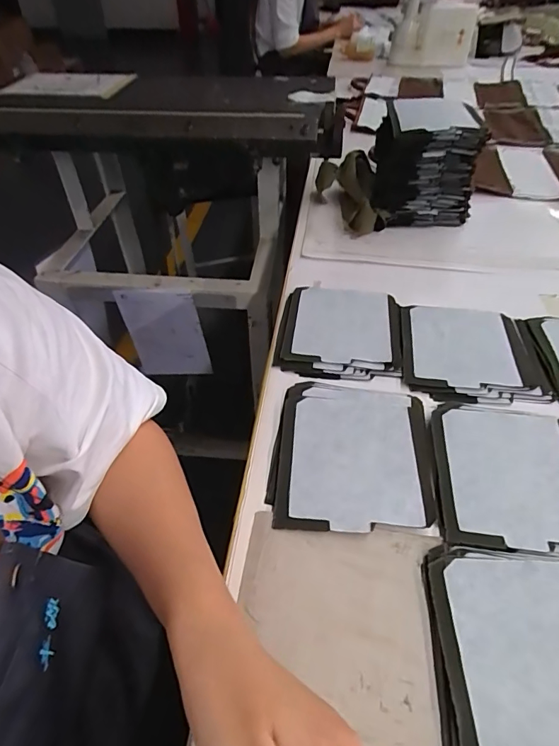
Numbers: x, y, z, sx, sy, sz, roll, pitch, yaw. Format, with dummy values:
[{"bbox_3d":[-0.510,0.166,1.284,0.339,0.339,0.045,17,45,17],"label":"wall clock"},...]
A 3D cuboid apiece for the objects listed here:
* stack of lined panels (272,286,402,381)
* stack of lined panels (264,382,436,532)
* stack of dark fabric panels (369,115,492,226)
[{"bbox_3d":[0.070,-0.051,0.511,0.134,0.017,0.143,6,45,7],"label":"stack of lined panels"},{"bbox_3d":[0.065,0.070,0.398,0.135,0.008,0.152,4,45,5],"label":"stack of lined panels"},{"bbox_3d":[0.222,-0.308,0.686,0.139,0.140,0.130,-3,44,-2],"label":"stack of dark fabric panels"}]

